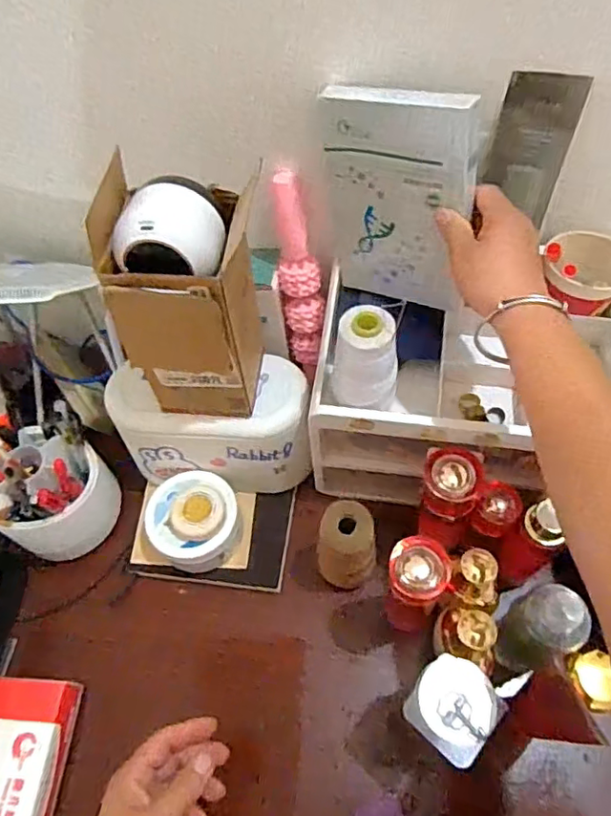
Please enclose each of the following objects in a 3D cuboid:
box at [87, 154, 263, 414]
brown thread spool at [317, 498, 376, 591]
[{"bbox_3d":[-0.094,-0.089,0.492,0.106,0.216,0.099,0,59,5],"label":"box"},{"bbox_3d":[0.040,0.139,0.571,0.053,0.109,0.055,-2,59,3],"label":"brown thread spool"}]

